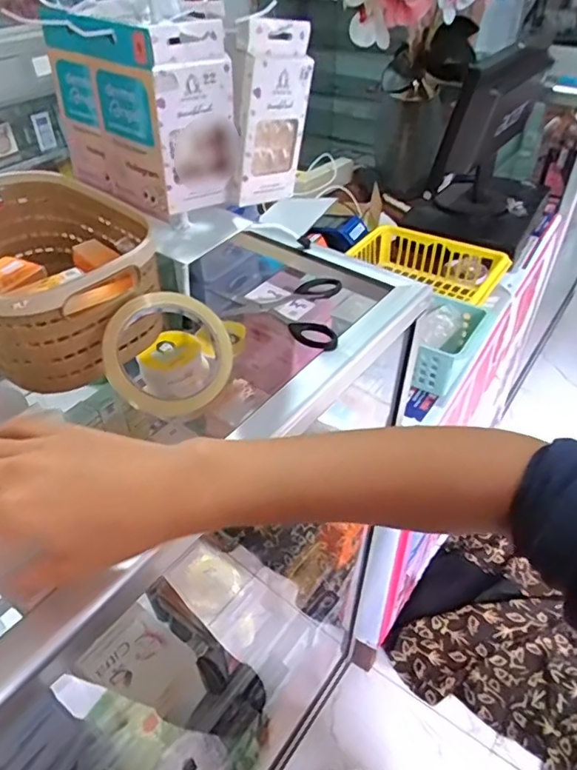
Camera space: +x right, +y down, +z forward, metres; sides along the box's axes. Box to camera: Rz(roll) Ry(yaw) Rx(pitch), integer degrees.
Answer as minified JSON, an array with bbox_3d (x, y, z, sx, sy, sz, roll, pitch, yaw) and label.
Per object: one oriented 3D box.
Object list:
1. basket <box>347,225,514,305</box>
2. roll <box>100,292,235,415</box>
[{"bbox_3d":[0.251,-0.226,0.993,0.269,0.090,0.078,19,46,19],"label":"basket"},{"bbox_3d":[-0.095,-0.025,0.434,0.099,0.021,0.095,4,79,-20],"label":"roll"}]

